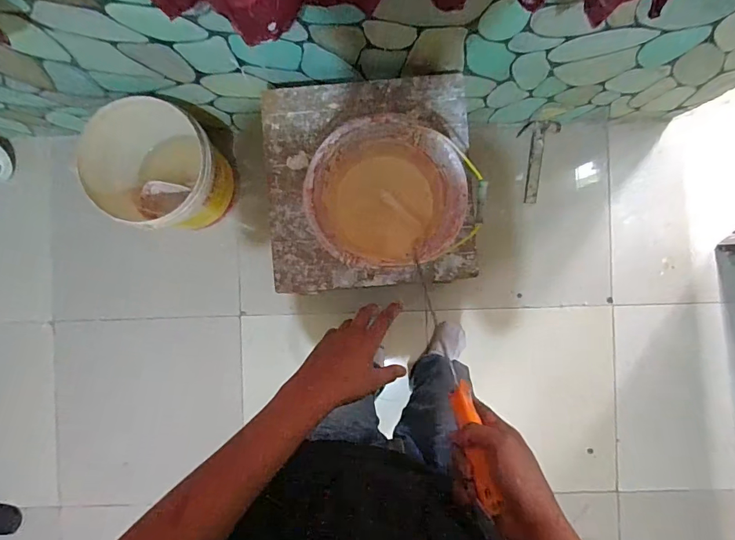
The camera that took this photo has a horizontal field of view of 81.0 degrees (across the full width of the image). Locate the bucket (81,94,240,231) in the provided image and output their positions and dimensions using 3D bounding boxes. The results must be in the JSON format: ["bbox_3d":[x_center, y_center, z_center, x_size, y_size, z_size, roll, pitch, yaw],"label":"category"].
[{"bbox_3d":[-0.540,-0.267,1.213,0.287,0.438,0.317,23,90,0],"label":"bucket"}]

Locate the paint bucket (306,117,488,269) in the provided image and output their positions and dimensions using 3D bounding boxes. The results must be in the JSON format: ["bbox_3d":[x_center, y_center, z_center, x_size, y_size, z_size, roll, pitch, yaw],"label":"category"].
[{"bbox_3d":[0.042,-0.140,0.830,0.287,0.173,0.259,-20,90,0],"label":"paint bucket"}]

